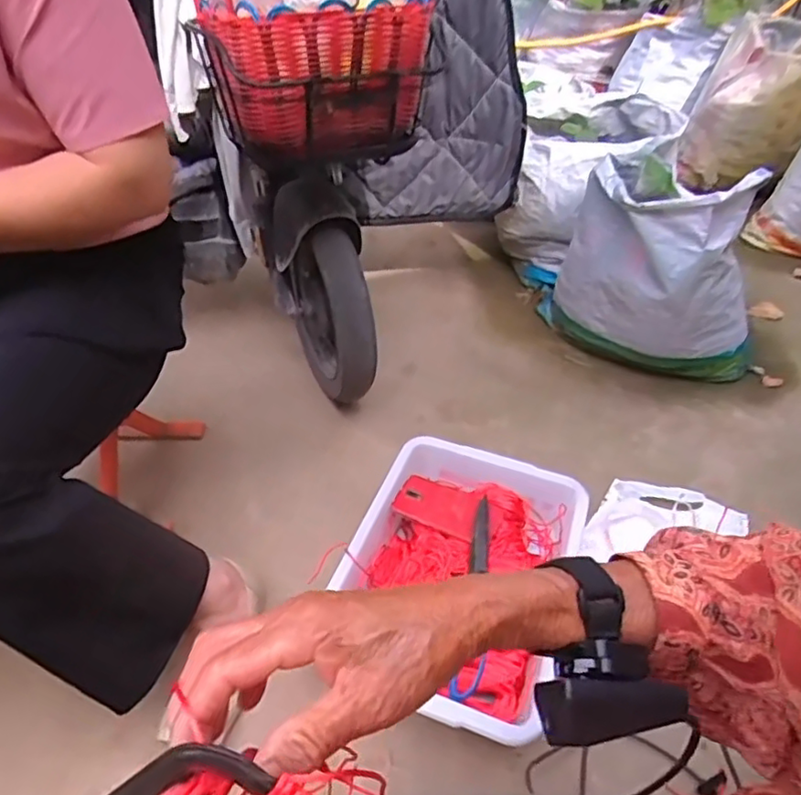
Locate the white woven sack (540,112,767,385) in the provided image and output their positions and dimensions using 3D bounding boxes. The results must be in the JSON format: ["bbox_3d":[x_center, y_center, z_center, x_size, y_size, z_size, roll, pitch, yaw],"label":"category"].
[{"bbox_3d":[0.545,-0.271,1.319,0.291,0.400,0.433,-31,51,-33],"label":"white woven sack"}]

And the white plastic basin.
[{"bbox_3d":[0.079,0.257,0.916,0.313,0.098,0.419,17,43,15],"label":"white plastic basin"}]

